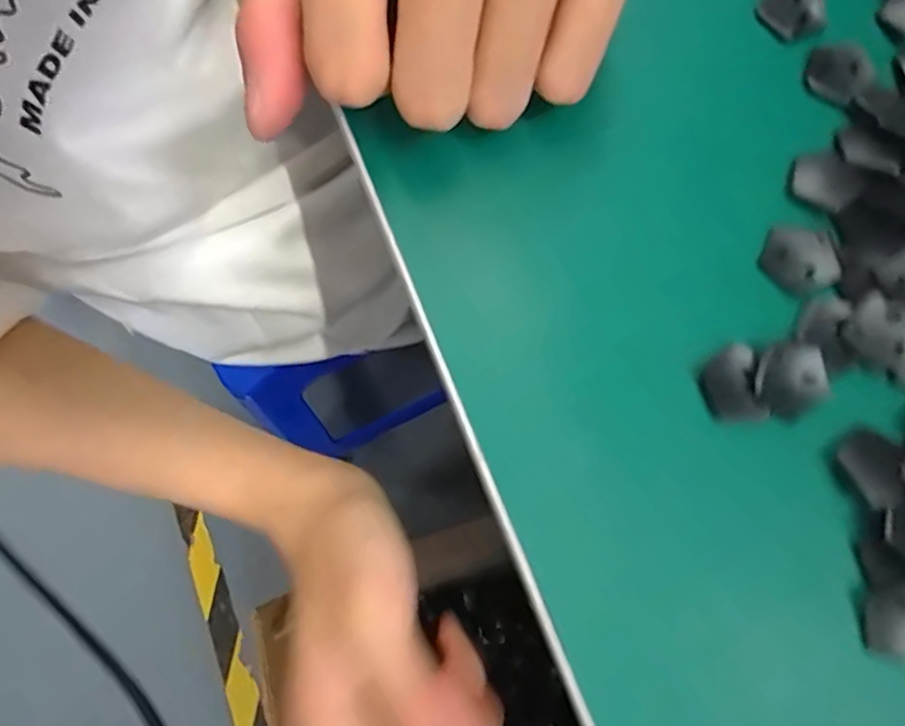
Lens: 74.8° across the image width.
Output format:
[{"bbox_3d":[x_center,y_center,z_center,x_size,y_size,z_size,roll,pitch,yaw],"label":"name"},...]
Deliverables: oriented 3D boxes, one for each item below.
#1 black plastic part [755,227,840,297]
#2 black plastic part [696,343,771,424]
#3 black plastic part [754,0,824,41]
[{"bbox_3d":[0.090,-0.027,0.152,0.017,0.004,0.019,-26,78,-7],"label":"black plastic part"},{"bbox_3d":[0.069,0.005,0.146,0.014,0.004,0.019,-10,76,-3],"label":"black plastic part"},{"bbox_3d":[0.097,-0.101,0.169,0.018,0.004,0.016,29,78,7],"label":"black plastic part"}]

